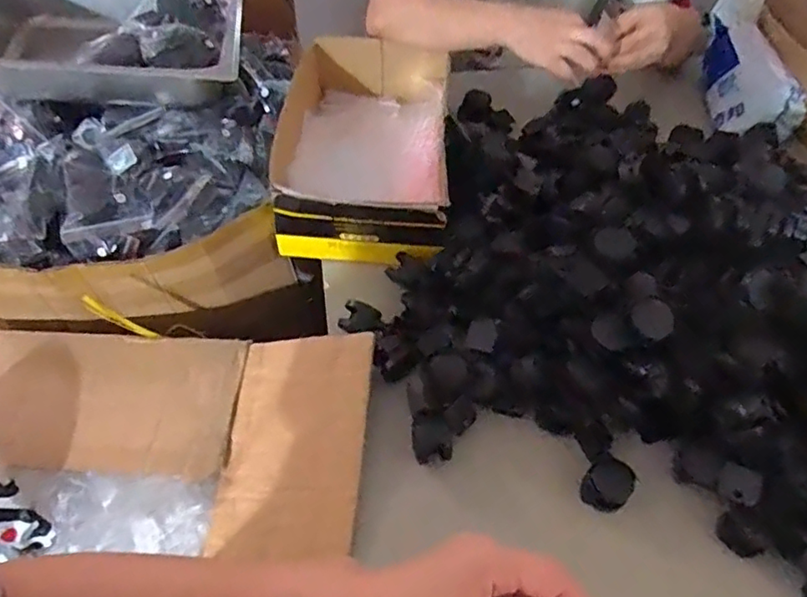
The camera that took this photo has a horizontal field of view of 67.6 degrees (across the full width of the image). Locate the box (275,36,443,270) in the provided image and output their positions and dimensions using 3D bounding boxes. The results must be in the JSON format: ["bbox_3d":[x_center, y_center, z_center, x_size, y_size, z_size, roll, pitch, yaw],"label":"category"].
[{"bbox_3d":[-0.050,-0.207,0.827,0.213,0.103,0.366,2,52,1],"label":"box"}]

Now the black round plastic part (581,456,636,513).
[{"bbox_3d":[0.196,0.178,0.576,0.041,0.037,0.041,0,52,0],"label":"black round plastic part"}]

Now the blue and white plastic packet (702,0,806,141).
[{"bbox_3d":[0.522,-0.350,0.946,0.103,0.079,0.243,-6,66,-5],"label":"blue and white plastic packet"}]

